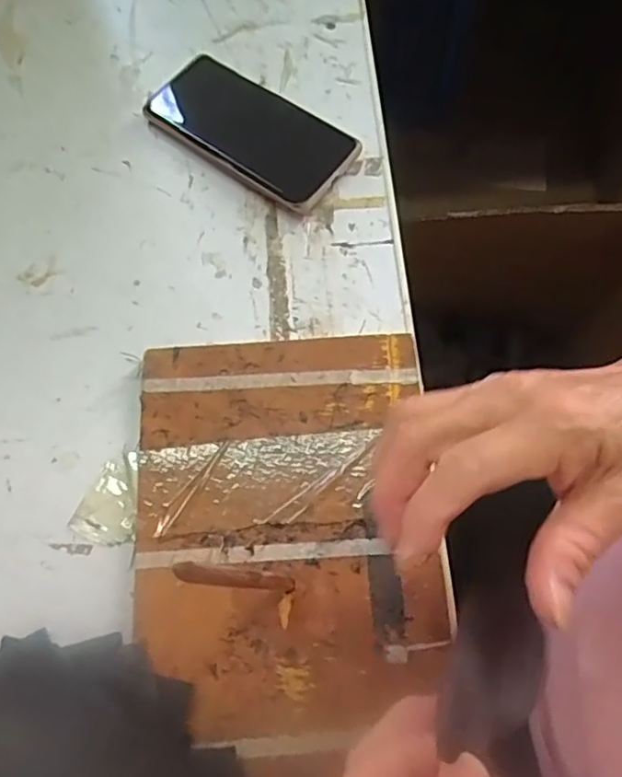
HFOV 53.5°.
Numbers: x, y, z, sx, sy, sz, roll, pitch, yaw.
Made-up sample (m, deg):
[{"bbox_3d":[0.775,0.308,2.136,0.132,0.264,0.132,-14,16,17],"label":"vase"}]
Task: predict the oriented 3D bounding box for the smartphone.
[{"bbox_3d":[-0.048,-0.196,0.468,0.165,0.013,0.075,35,75,14],"label":"smartphone"}]

